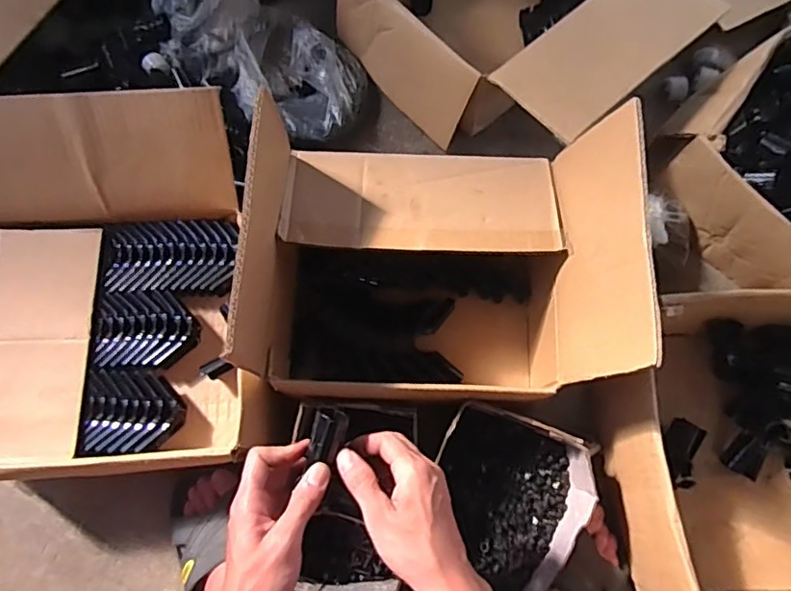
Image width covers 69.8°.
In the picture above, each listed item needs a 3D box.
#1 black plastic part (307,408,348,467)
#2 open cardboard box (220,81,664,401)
[{"bbox_3d":[-0.056,0.117,0.471,0.027,0.014,0.044,15,76,6],"label":"black plastic part"},{"bbox_3d":[0.049,-0.032,0.633,0.366,0.250,0.282,2,75,2],"label":"open cardboard box"}]

